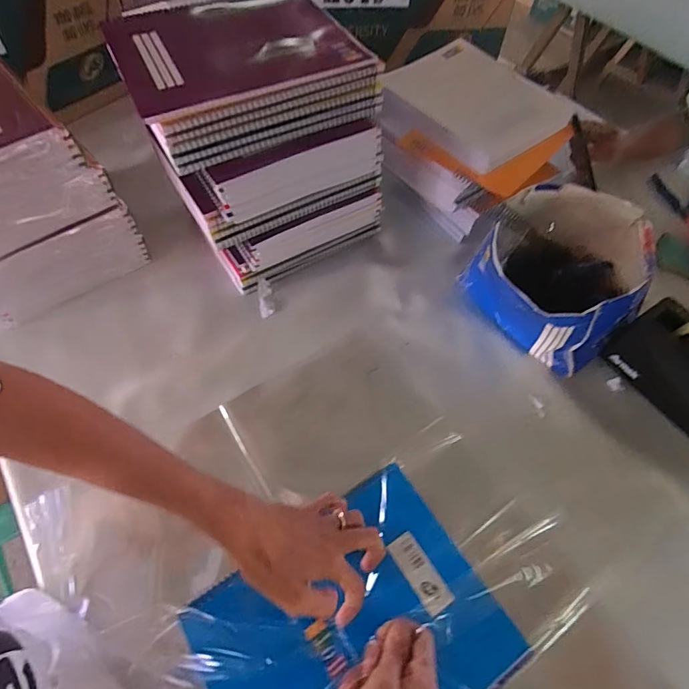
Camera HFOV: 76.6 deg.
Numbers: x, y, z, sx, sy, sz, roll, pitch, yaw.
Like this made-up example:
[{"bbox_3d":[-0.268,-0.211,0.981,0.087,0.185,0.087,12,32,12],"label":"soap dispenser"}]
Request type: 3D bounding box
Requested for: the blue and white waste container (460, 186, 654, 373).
[{"bbox_3d":[0.292,-0.093,0.616,0.229,0.131,0.229,15,59,8],"label":"blue and white waste container"}]

